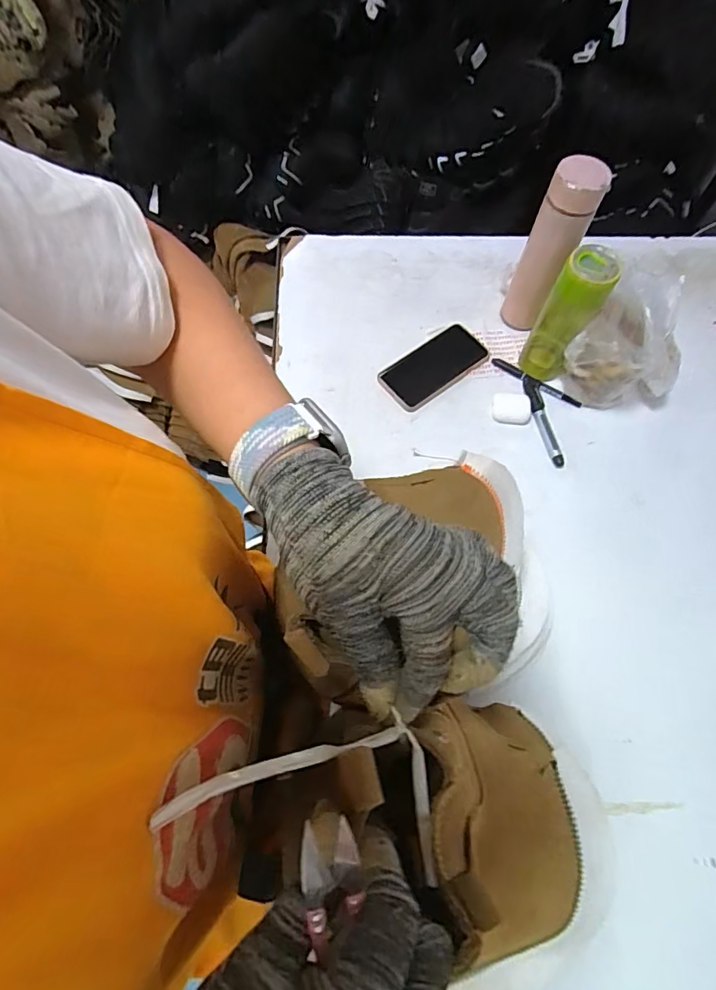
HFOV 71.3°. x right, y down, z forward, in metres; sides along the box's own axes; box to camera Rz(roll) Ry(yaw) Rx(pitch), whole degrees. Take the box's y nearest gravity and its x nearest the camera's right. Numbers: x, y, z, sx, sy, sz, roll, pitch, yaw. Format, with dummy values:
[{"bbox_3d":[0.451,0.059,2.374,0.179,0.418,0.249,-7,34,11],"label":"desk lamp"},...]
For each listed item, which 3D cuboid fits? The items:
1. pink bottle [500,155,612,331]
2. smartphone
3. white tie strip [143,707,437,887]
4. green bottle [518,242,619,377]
[{"bbox_3d":[0.259,-0.324,0.685,0.067,0.238,0.054,20,67,7],"label":"pink bottle"},{"bbox_3d":[0.116,-0.193,0.744,0.174,0.016,0.085,-39,72,-16],"label":"smartphone"},{"bbox_3d":[-0.025,0.137,0.222,0.122,0.008,0.060,7,66,-12],"label":"white tie strip"},{"bbox_3d":[0.277,-0.236,0.667,0.066,0.190,0.063,25,68,9],"label":"green bottle"}]

